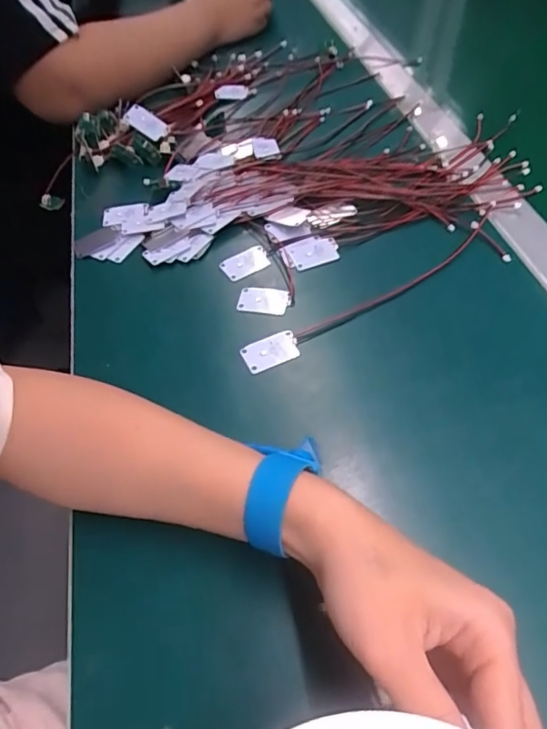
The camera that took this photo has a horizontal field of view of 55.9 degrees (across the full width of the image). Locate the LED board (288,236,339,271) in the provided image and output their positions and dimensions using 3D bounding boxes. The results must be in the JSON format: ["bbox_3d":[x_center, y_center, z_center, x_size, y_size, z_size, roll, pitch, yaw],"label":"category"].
[{"bbox_3d":[0.033,-0.092,0.418,0.039,0.004,0.030,-18,54,-12],"label":"LED board"}]

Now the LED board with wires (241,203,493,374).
[{"bbox_3d":[0.086,-0.062,0.392,0.257,0.013,0.028,-30,57,-19],"label":"LED board with wires"}]

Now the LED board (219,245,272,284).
[{"bbox_3d":[-0.023,-0.082,0.415,0.039,0.004,0.025,-23,55,-15],"label":"LED board"}]

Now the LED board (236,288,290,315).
[{"bbox_3d":[-0.007,-0.049,0.386,0.038,0.004,0.024,9,53,10],"label":"LED board"}]

